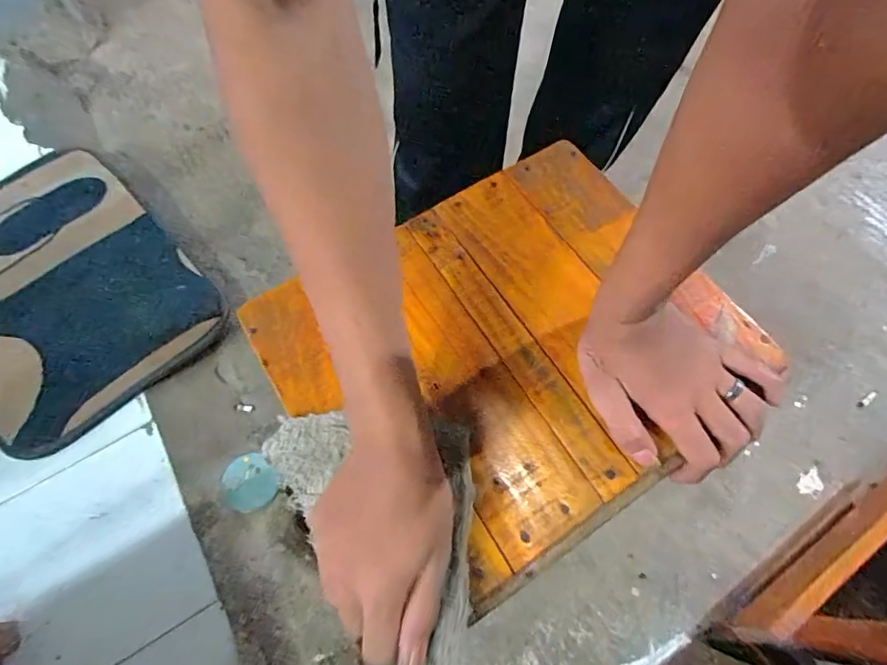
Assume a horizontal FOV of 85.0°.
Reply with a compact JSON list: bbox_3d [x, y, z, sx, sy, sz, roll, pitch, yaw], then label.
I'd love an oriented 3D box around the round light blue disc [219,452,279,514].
[{"bbox_3d":[-0.297,0.228,0.739,0.084,0.008,0.076,36,67,17],"label":"round light blue disc"}]

